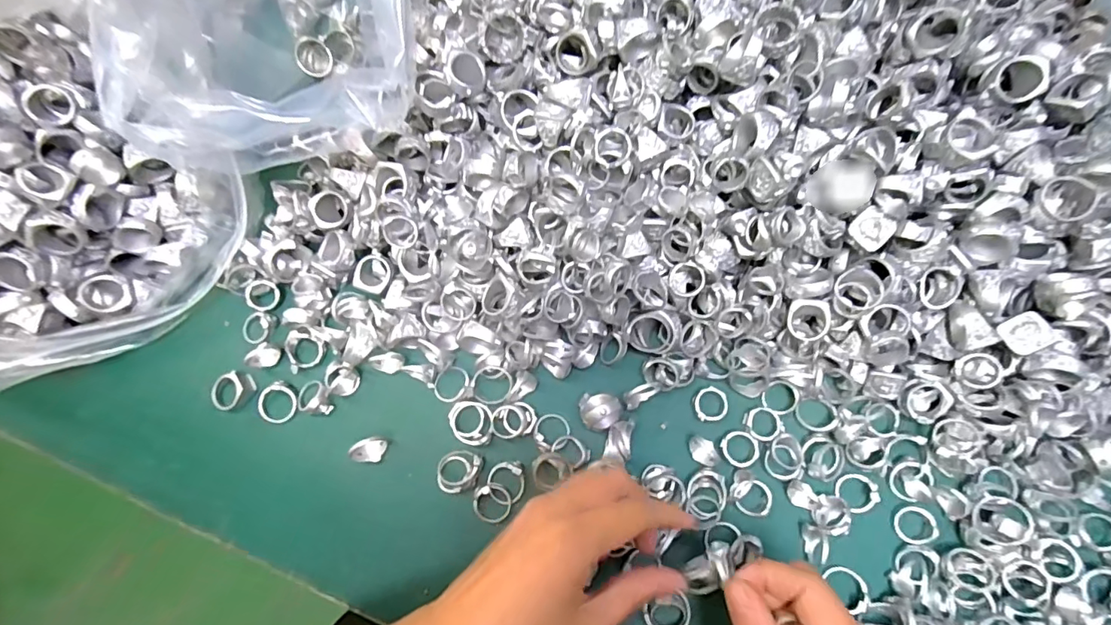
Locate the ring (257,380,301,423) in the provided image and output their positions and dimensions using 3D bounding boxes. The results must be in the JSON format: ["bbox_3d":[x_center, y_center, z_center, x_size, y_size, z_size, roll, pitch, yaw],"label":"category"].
[{"bbox_3d":[-0.178,0.058,0.340,0.025,0.010,0.025,0,89,4],"label":"ring"}]

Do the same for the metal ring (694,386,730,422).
[{"bbox_3d":[0.097,0.057,0.328,0.022,0.004,0.021,0,76,1],"label":"metal ring"}]

